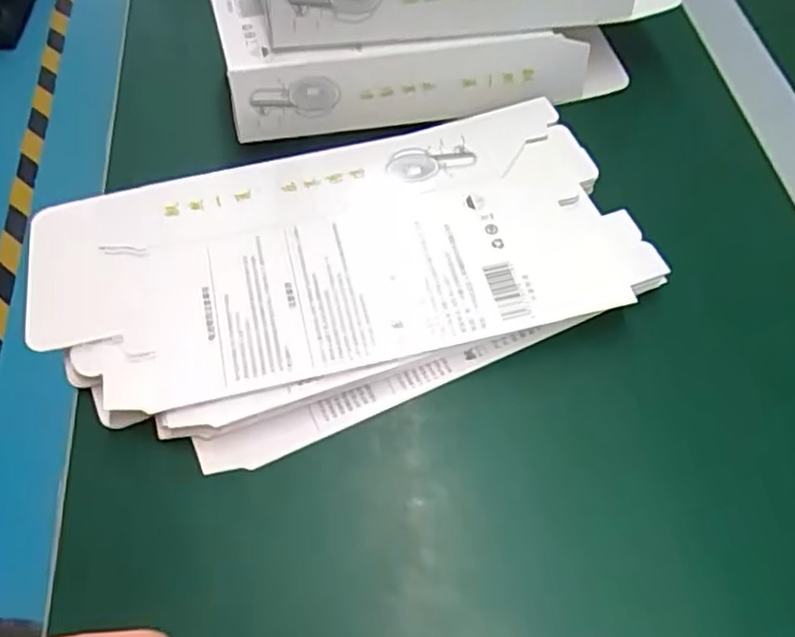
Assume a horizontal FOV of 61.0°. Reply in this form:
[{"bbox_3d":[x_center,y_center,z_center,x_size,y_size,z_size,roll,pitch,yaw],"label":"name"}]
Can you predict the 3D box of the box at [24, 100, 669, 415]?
[{"bbox_3d":[-0.031,-0.037,0.348,0.295,0.011,0.142,-15,60,-9],"label":"box"}]

